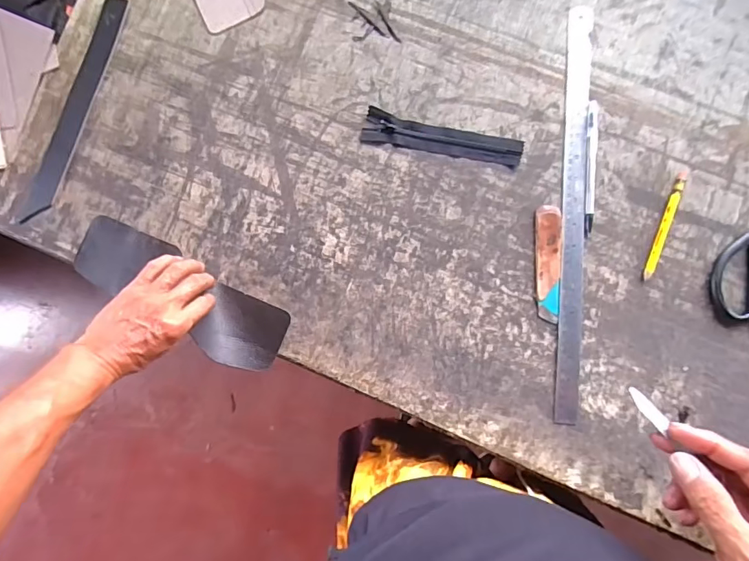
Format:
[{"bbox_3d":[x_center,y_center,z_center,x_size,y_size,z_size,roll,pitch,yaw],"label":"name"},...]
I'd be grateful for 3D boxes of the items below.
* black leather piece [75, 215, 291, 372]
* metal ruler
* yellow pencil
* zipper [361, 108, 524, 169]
[{"bbox_3d":[-0.238,0.014,0.550,0.281,0.026,0.085,28,89,6],"label":"black leather piece"},{"bbox_3d":[0.226,-0.080,0.522,0.027,0.005,0.472,3,87,7],"label":"metal ruler"},{"bbox_3d":[0.326,-0.064,0.512,0.012,0.007,0.130,22,88,5],"label":"yellow pencil"},{"bbox_3d":[0.080,-0.165,0.538,0.185,0.005,0.036,13,88,5],"label":"zipper"}]

